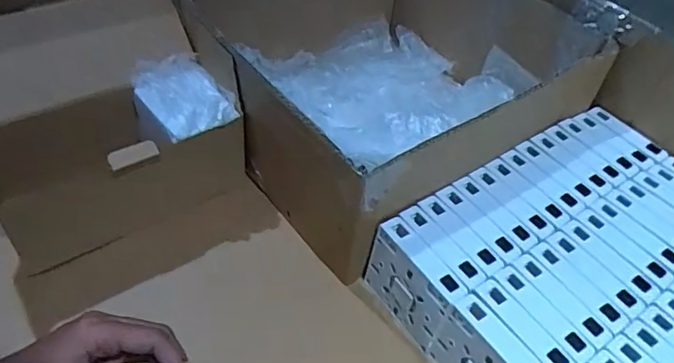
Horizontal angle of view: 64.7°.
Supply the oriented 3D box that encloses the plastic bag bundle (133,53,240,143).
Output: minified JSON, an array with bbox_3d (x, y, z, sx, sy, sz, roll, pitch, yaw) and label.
[{"bbox_3d":[-0.139,-0.080,0.491,0.065,0.025,0.092,-25,53,-29],"label":"plastic bag bundle"}]

